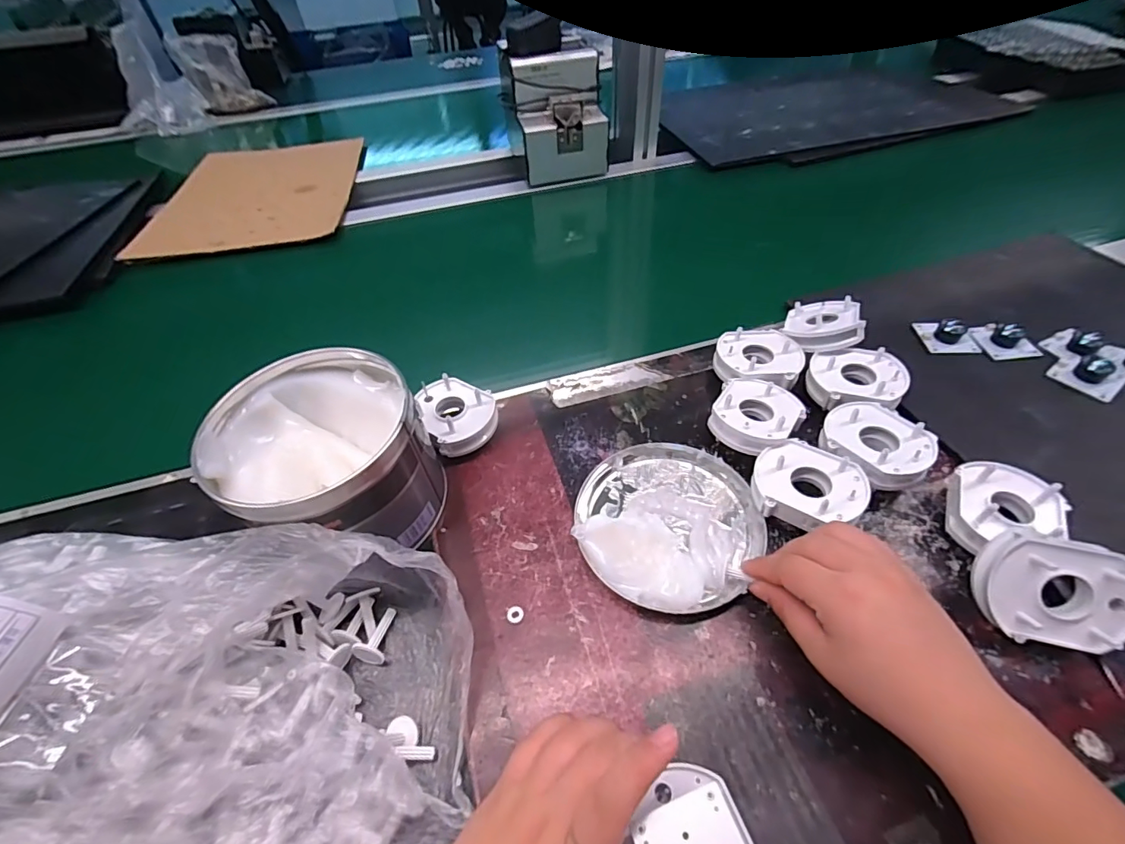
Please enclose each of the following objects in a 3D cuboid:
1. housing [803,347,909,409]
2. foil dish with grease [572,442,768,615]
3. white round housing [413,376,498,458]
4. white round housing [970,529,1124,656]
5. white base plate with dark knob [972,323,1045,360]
[{"bbox_3d":[0.243,-0.031,0.407,0.066,0.035,0.066,-2,49,2],"label":"housing"},{"bbox_3d":[0.073,0.065,0.343,0.126,0.029,0.126,-2,49,2],"label":"foil dish with grease"},{"bbox_3d":[-0.085,-0.006,0.404,0.056,0.033,0.065,-26,52,-18],"label":"white round housing"},{"bbox_3d":[0.281,0.097,0.279,0.071,0.023,0.059,11,93,16],"label":"white round housing"},{"bbox_3d":[0.402,-0.076,0.441,0.043,0.022,0.040,-9,49,-4],"label":"white base plate with dark knob"}]

